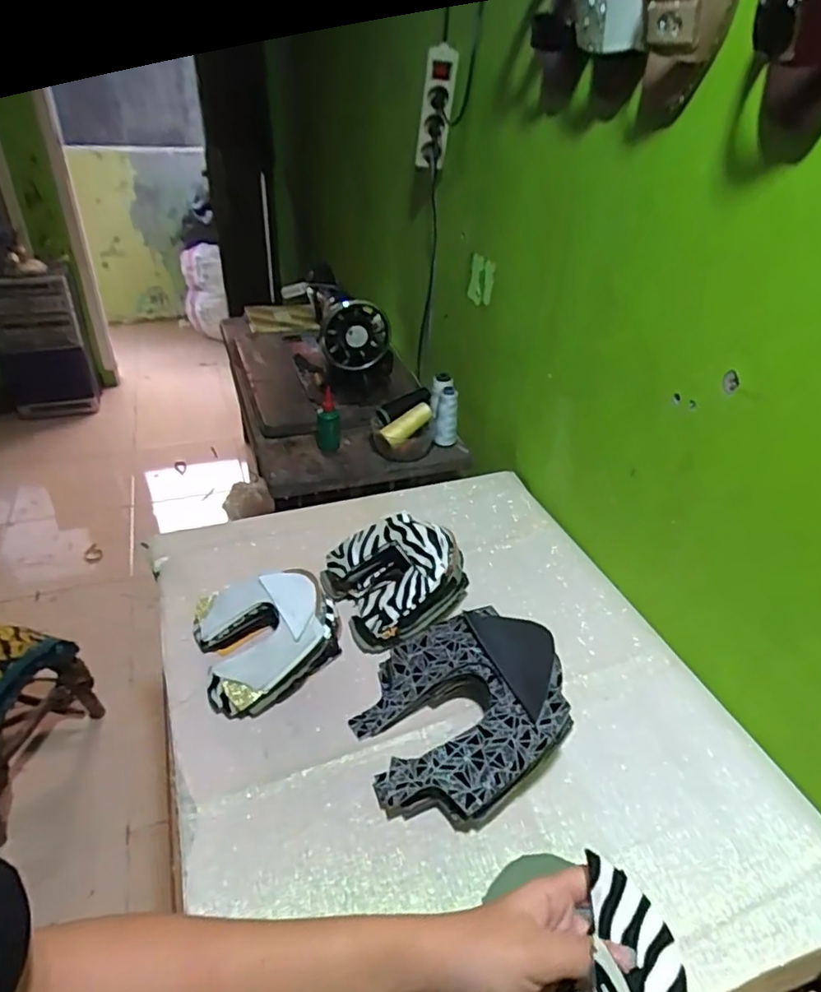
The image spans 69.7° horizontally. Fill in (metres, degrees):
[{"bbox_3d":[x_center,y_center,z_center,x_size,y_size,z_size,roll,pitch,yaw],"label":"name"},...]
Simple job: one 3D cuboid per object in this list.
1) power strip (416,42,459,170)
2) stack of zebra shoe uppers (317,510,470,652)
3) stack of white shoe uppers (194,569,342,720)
[{"bbox_3d":[0.044,-0.654,1.012,0.055,0.217,0.058,-4,62,-8],"label":"power strip"},{"bbox_3d":[-0.013,0.105,0.787,0.172,0.092,0.182,-17,40,-26],"label":"stack of zebra shoe uppers"},{"bbox_3d":[-0.168,0.164,0.711,0.167,0.074,0.163,-13,38,-22],"label":"stack of white shoe uppers"}]

